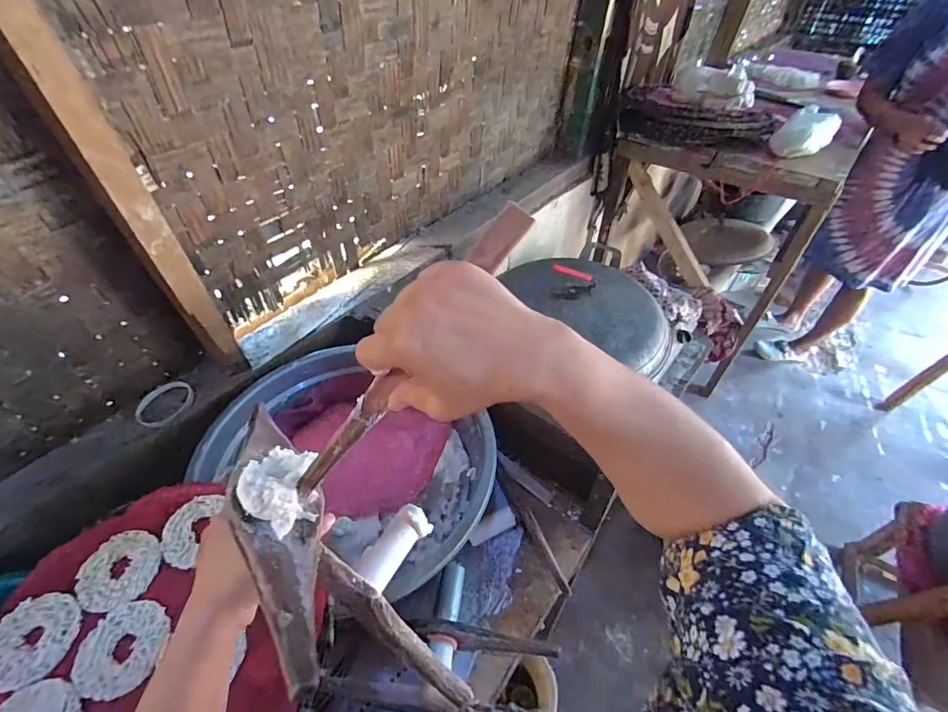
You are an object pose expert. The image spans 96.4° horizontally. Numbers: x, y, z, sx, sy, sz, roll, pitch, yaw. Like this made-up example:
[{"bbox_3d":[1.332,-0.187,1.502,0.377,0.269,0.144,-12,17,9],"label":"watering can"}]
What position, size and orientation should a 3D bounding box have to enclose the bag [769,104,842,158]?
[{"bbox_3d":[0.965,-0.658,1.227,0.150,0.108,0.146,26,52,22],"label":"bag"}]

